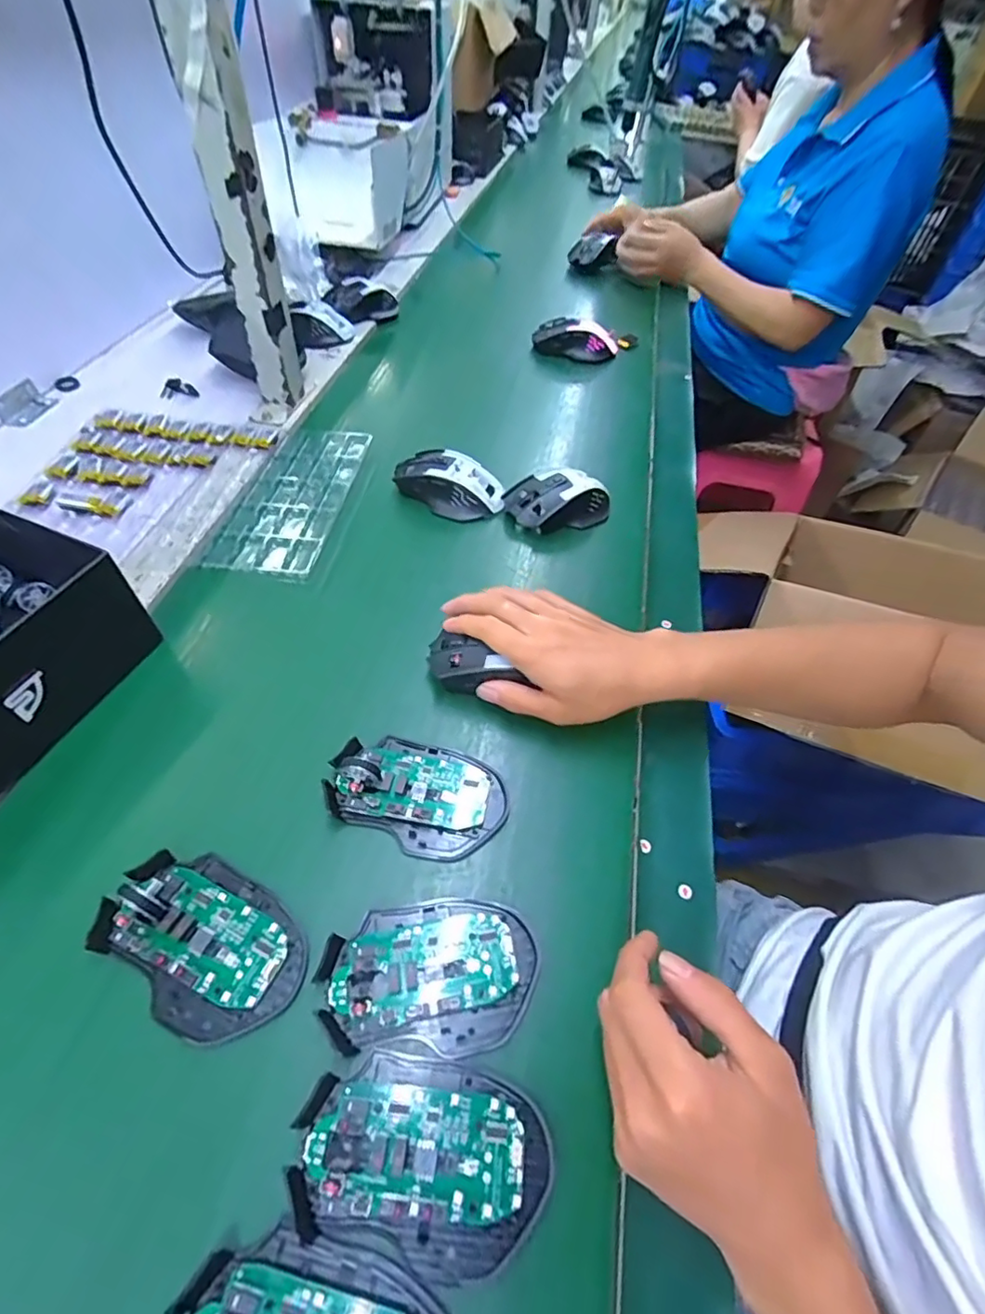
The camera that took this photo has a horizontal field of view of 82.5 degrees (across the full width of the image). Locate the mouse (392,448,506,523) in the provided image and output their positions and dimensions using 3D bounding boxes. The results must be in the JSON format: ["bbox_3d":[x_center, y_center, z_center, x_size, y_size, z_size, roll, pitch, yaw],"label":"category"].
[{"bbox_3d":[-0.043,-0.175,0.562,0.110,0.032,0.060,19,53,10],"label":"mouse"}]

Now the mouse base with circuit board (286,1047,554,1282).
[{"bbox_3d":[-0.032,0.229,0.258,0.114,0.013,0.069,12,50,5],"label":"mouse base with circuit board"}]

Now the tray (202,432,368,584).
[{"bbox_3d":[-0.194,-0.157,0.550,0.096,0.013,0.219,8,51,2],"label":"tray"}]

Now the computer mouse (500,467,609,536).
[{"bbox_3d":[0.068,-0.158,0.557,0.105,0.040,0.057,-11,53,-13],"label":"computer mouse"}]

